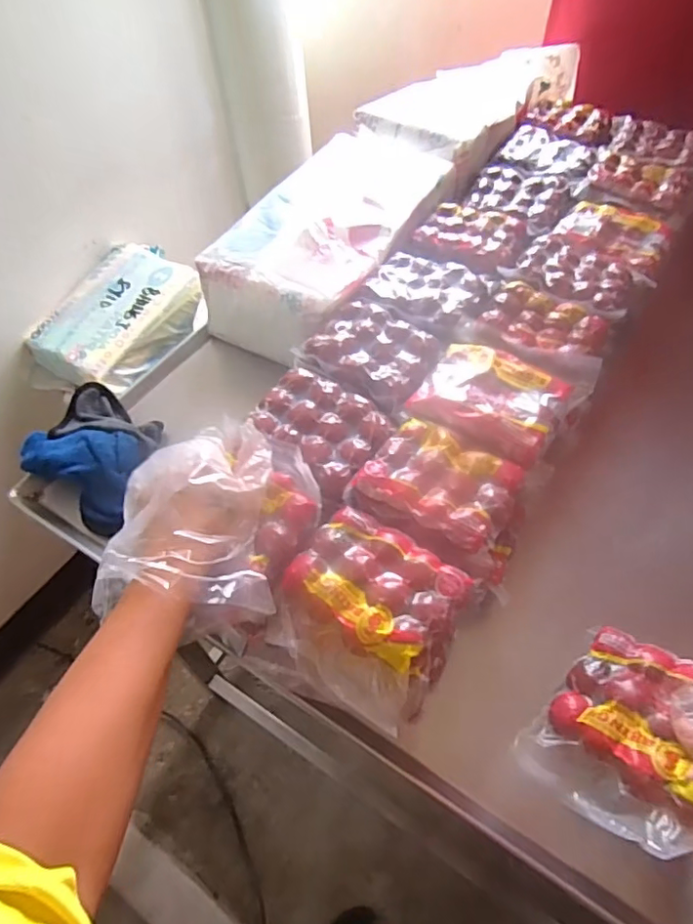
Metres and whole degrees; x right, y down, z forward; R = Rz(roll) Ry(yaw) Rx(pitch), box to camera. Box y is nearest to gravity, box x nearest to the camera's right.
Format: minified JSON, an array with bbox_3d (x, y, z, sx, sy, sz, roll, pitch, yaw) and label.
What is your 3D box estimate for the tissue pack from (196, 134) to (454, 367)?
[{"bbox_3d":[-0.013,-0.286,0.711,0.186,0.095,0.347,24,59,19],"label":"tissue pack"}]

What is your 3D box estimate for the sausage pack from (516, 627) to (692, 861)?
[{"bbox_3d":[0.199,0.181,0.379,0.128,0.026,0.117,-50,33,-20],"label":"sausage pack"}]

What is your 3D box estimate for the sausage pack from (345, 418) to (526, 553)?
[{"bbox_3d":[0.078,0.015,0.464,0.121,0.025,0.098,25,59,19],"label":"sausage pack"}]

